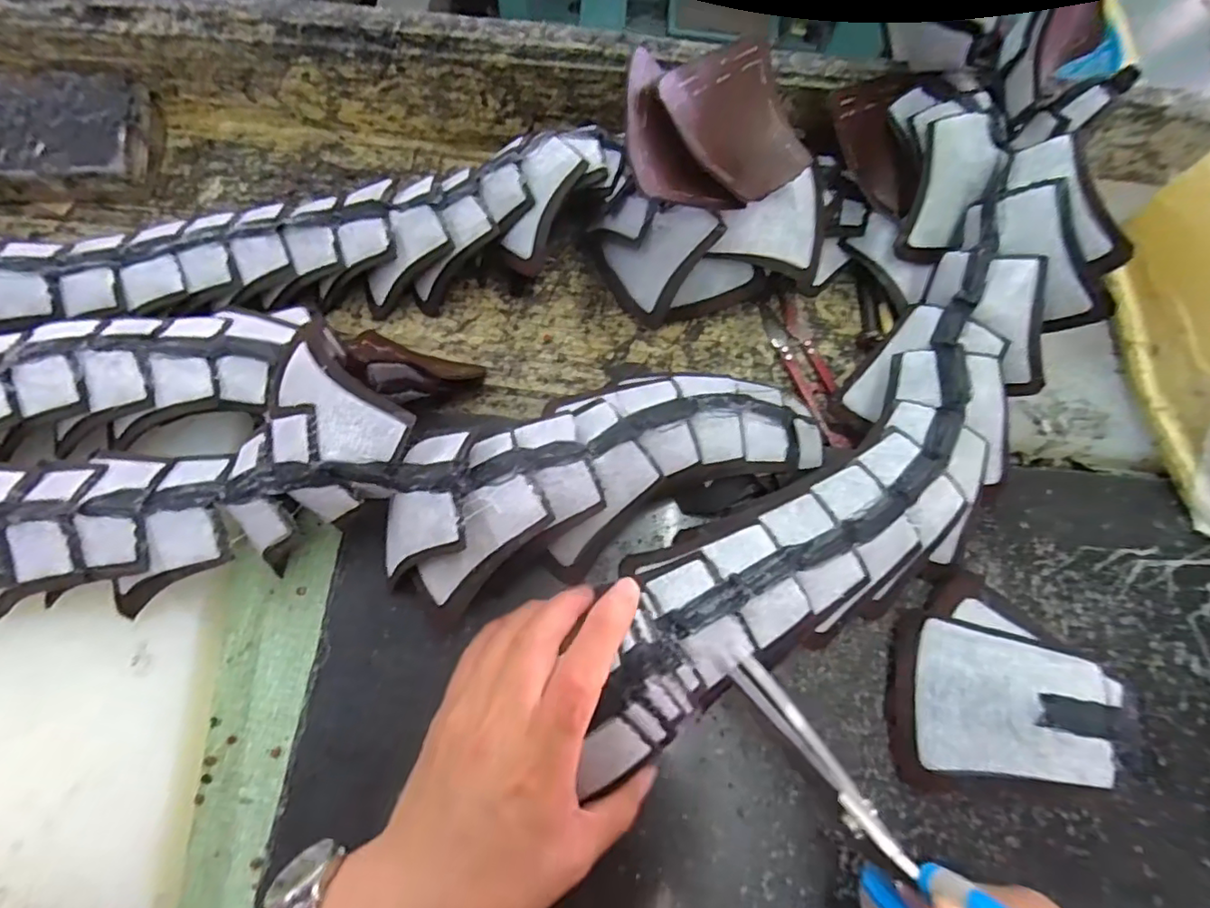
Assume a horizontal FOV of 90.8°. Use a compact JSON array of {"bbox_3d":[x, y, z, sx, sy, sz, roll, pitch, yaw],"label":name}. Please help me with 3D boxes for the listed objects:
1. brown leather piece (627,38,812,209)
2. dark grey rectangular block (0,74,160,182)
[{"bbox_3d":[0.055,-0.173,0.314,0.103,0.040,0.073,-21,73,-8],"label":"brown leather piece"},{"bbox_3d":[-0.381,-0.202,0.380,0.163,0.035,0.071,-3,71,-2],"label":"dark grey rectangular block"}]

